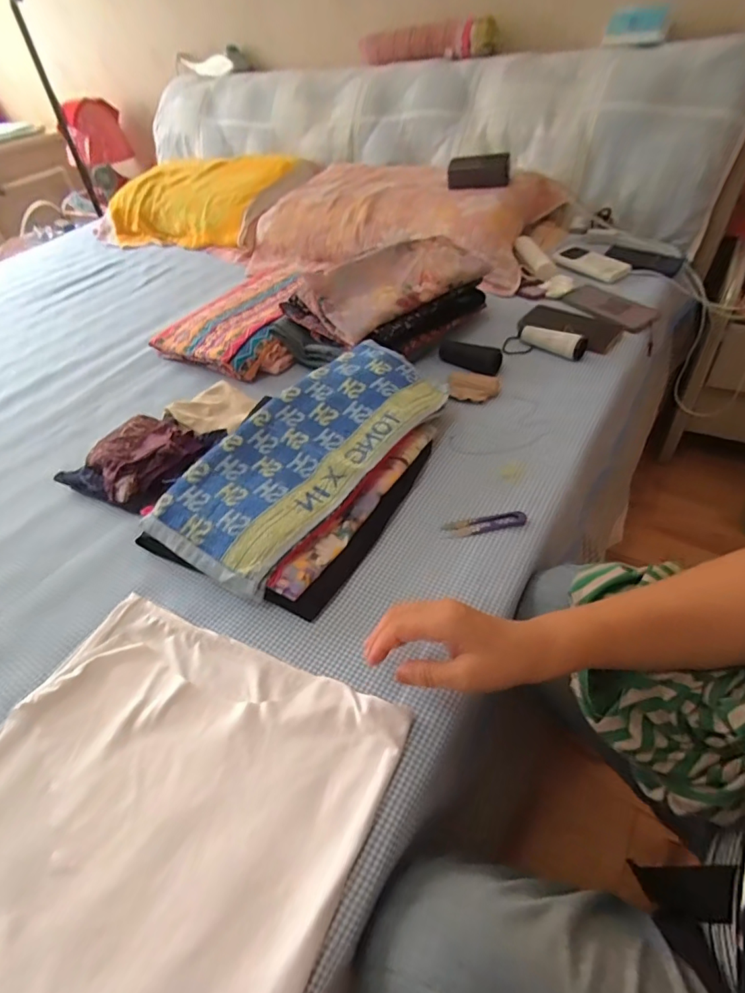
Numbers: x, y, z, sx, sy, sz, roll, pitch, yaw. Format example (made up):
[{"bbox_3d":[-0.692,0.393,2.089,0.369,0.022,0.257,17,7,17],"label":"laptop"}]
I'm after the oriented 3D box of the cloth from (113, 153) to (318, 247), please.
[{"bbox_3d":[-0.490,-0.868,1.423,0.599,0.177,0.342,17,52,22],"label":"cloth"}]

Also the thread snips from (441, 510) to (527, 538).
[{"bbox_3d":[0.135,0.034,0.582,0.102,0.009,0.026,-10,45,-4],"label":"thread snips"}]

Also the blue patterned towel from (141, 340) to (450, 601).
[{"bbox_3d":[-0.073,-0.069,0.612,0.189,0.049,0.415,22,51,25],"label":"blue patterned towel"}]

